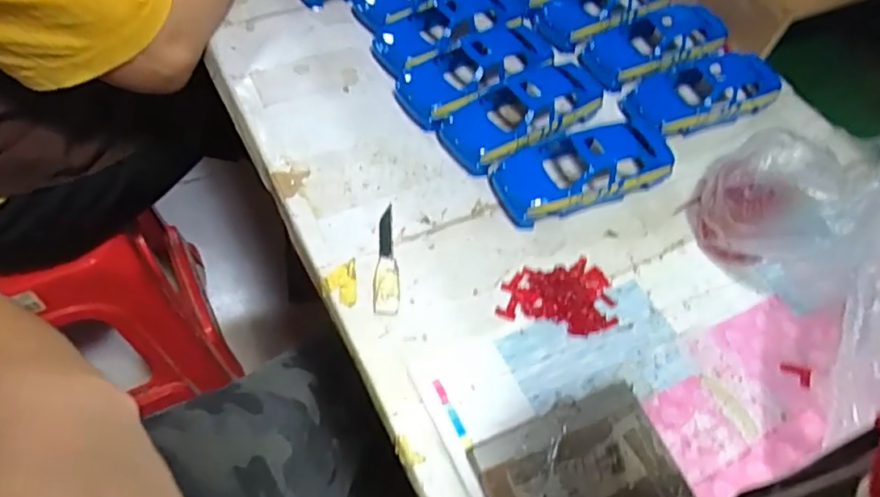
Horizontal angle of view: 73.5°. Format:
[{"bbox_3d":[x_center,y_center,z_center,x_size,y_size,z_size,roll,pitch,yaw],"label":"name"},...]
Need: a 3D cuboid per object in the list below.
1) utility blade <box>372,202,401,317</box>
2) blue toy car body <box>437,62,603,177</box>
[{"bbox_3d":[-0.033,0.007,0.375,0.016,0.004,0.078,1,58,-3],"label":"utility blade"},{"bbox_3d":[0.062,-0.099,0.433,0.119,0.035,0.055,-23,62,-17],"label":"blue toy car body"}]

